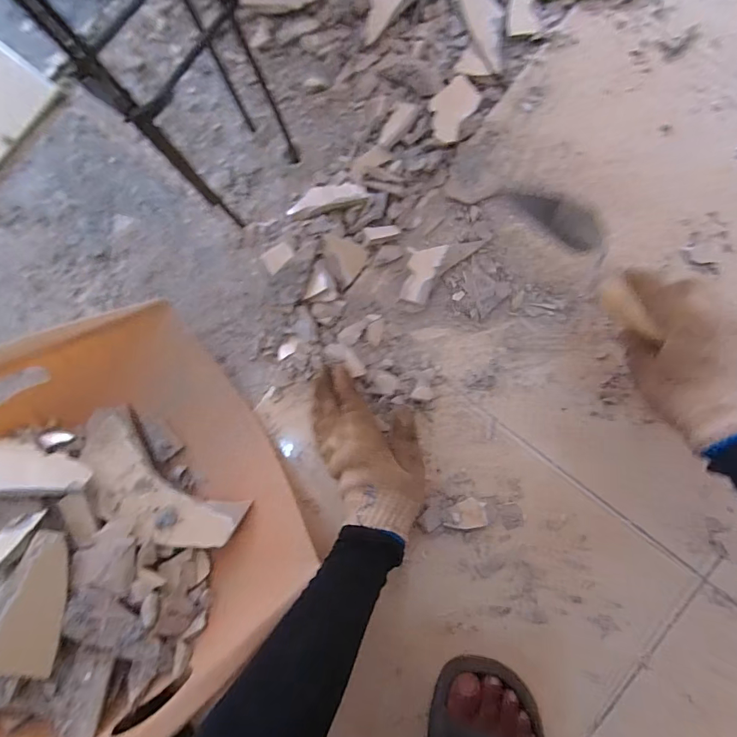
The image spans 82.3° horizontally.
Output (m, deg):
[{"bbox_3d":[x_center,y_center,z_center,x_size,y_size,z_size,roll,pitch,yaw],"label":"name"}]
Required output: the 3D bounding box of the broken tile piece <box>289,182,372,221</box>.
[{"bbox_3d":[-0.049,-0.208,0.518,0.106,0.015,0.040,-2,84,24],"label":"broken tile piece"}]

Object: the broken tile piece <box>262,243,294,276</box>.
[{"bbox_3d":[-0.110,-0.133,0.514,0.037,0.007,0.031,-30,83,14],"label":"broken tile piece"}]

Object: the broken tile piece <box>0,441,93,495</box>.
[{"bbox_3d":[-0.362,0.105,0.442,0.120,0.012,0.062,6,46,-24],"label":"broken tile piece"}]

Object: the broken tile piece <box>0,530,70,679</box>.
[{"bbox_3d":[-0.327,0.224,0.400,0.074,0.012,0.126,15,77,-23],"label":"broken tile piece"}]

